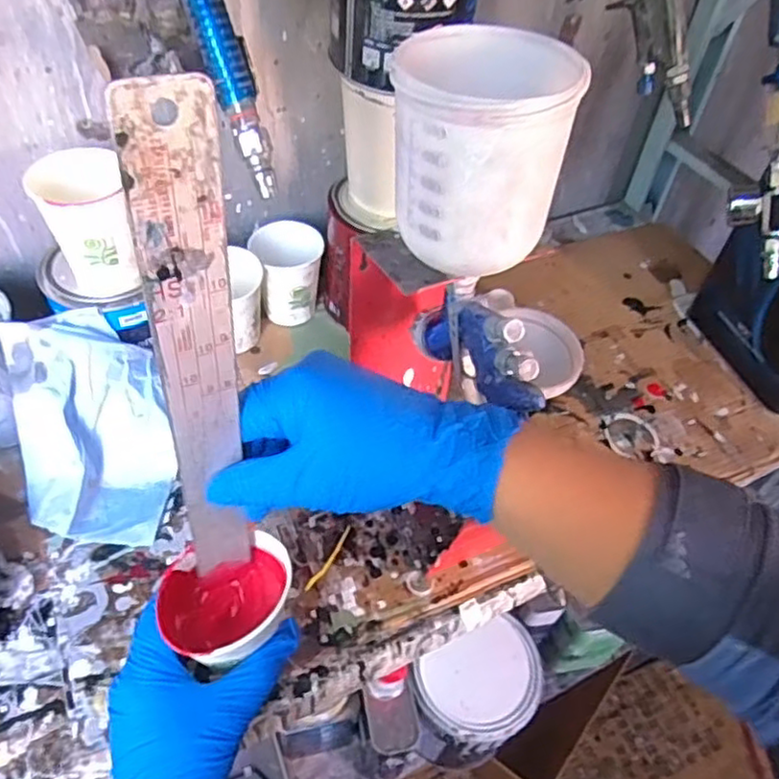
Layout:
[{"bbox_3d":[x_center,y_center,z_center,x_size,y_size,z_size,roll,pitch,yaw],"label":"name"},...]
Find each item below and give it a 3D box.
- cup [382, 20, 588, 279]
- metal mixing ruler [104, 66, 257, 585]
[{"bbox_3d":[0.048,-0.132,0.373,0.097,0.100,0.089,9,50,3],"label":"cup"},{"bbox_3d":[-0.081,0.005,0.294,0.032,0.274,0.005,-19,52,-23],"label":"metal mixing ruler"}]

